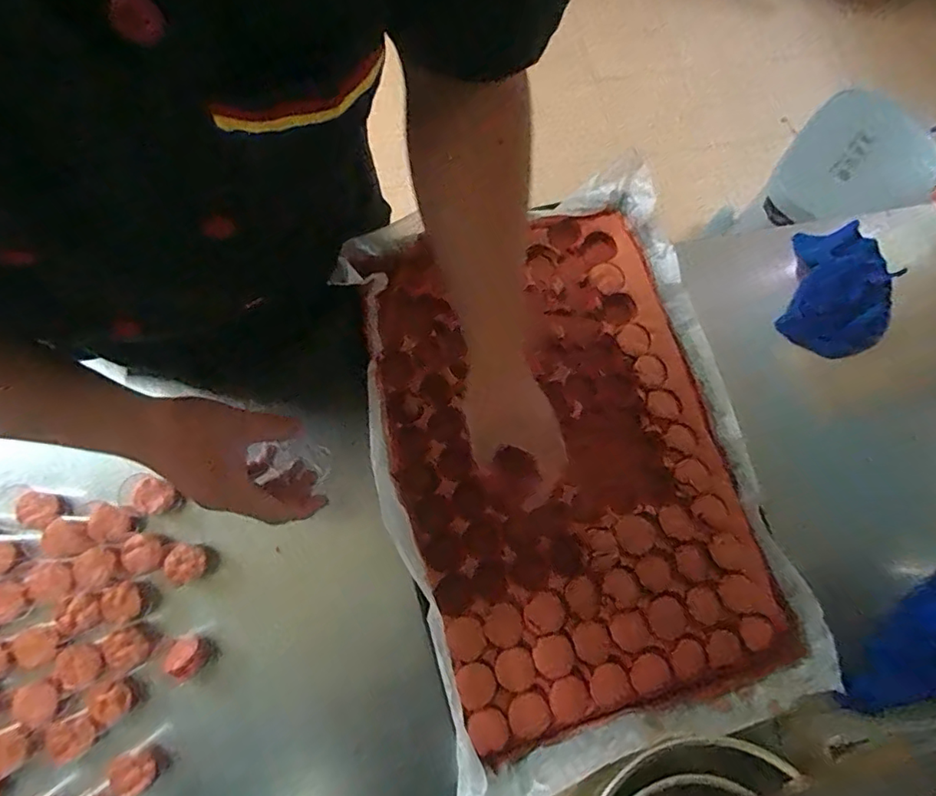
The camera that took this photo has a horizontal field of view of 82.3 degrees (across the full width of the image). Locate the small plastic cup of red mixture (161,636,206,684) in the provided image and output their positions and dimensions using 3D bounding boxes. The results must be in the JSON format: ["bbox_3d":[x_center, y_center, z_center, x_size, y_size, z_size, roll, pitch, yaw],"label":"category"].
[{"bbox_3d":[-0.292,0.269,0.556,0.045,0.045,0.042,1,75,-3],"label":"small plastic cup of red mixture"}]

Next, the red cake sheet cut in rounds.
[{"bbox_3d":[0.103,0.061,0.613,0.362,0.037,0.549,-15,74,-6],"label":"red cake sheet cut in rounds"}]

